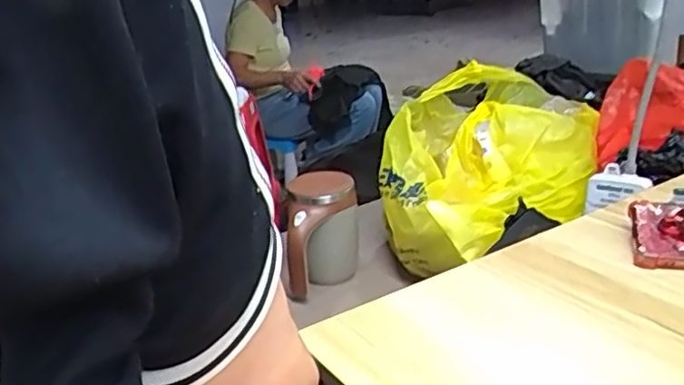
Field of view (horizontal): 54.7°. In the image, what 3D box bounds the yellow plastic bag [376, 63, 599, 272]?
[{"bbox_3d":[0.192,-0.039,0.901,0.281,0.162,0.323,2,22,19],"label":"yellow plastic bag"}]

